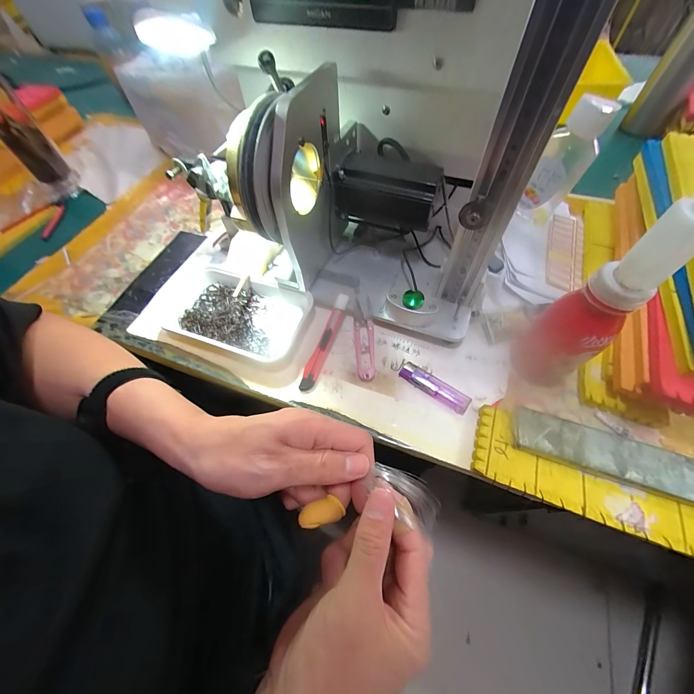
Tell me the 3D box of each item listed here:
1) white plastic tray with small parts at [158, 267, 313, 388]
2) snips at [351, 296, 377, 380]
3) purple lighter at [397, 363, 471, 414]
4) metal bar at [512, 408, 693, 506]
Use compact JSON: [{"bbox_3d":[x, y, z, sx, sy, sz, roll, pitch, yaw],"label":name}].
[{"bbox_3d":[-0.139,-0.033,0.377,0.196,0.030,0.124,20,63,14],"label":"white plastic tray with small parts"},{"bbox_3d":[0.020,-0.011,0.348,0.023,0.020,0.101,-3,60,1],"label":"snips"},{"bbox_3d":[0.093,0.043,0.317,0.076,0.013,0.019,32,66,19],"label":"purple lighter"},{"bbox_3d":[0.296,0.116,0.258,0.285,0.011,0.041,16,59,10],"label":"metal bar"}]

